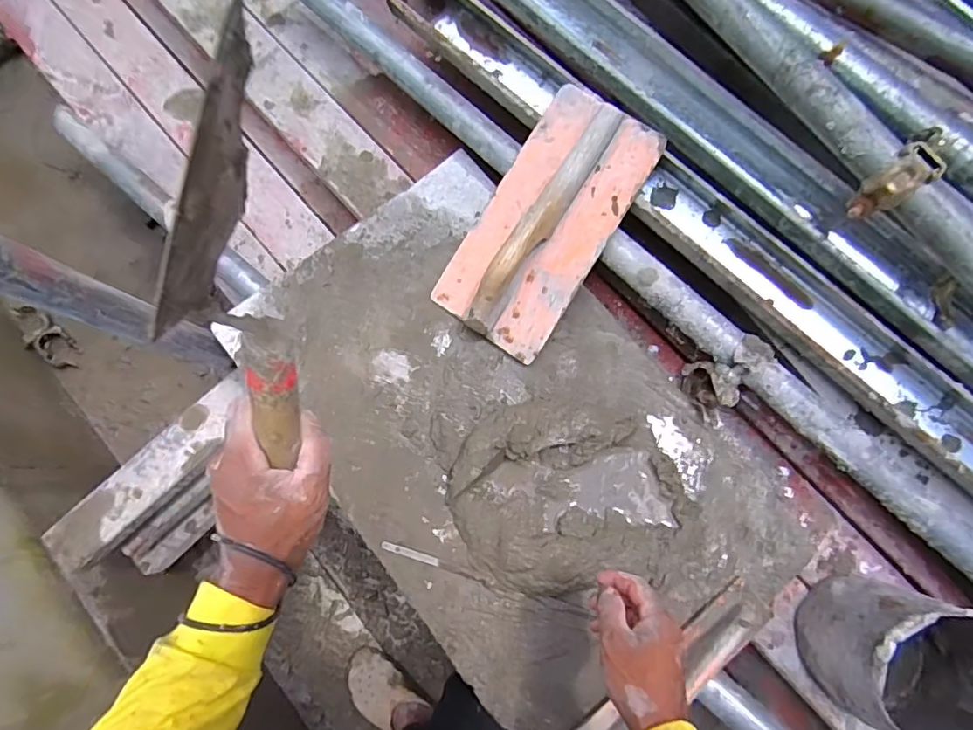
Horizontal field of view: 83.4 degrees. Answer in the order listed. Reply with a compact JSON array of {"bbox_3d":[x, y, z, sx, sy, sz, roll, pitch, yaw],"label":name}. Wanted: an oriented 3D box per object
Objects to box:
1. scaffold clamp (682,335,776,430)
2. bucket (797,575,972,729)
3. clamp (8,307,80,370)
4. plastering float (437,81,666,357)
[{"bbox_3d":[0.314,0.015,0.717,0.079,0.137,0.066,40,56,8],"label":"scaffold clamp"},{"bbox_3d":[0.484,0.342,0.620,0.174,0.158,0.167,36,82,7],"label":"bucket"},{"bbox_3d":[-1.117,-0.074,1.383,0.078,0.053,0.206,-44,82,-7],"label":"clamp"},{"bbox_3d":[0.068,-0.184,0.704,0.169,0.074,0.334,33,102,10],"label":"plastering float"}]

